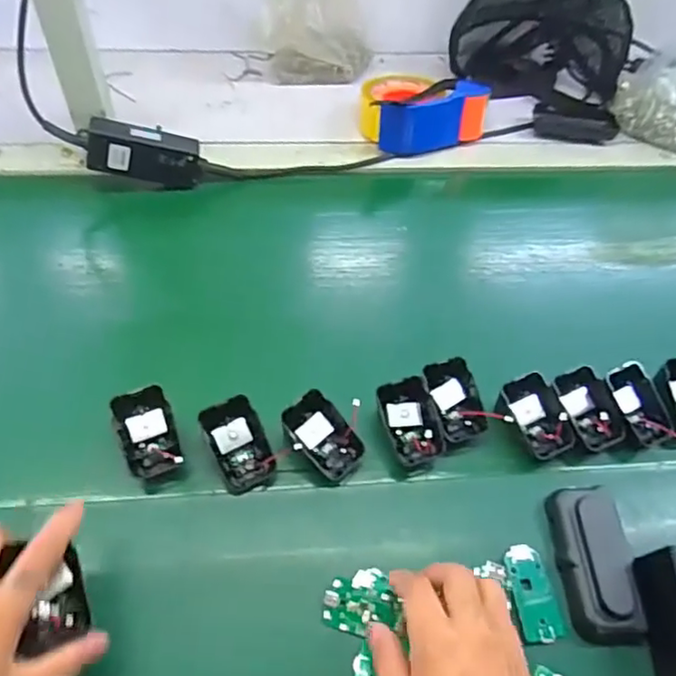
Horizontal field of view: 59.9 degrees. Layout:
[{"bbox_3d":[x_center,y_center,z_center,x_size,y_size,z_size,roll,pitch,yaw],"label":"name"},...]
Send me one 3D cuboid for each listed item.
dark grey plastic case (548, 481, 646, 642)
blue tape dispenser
[{"bbox_3d":[0.190,0.163,0.432,0.048,0.028,0.105,2,52,-3],"label":"dark grey plastic case"},{"bbox_3d":[0.103,-0.294,0.748,0.149,0.064,0.103,-9,54,-12],"label":"blue tape dispenser"}]

